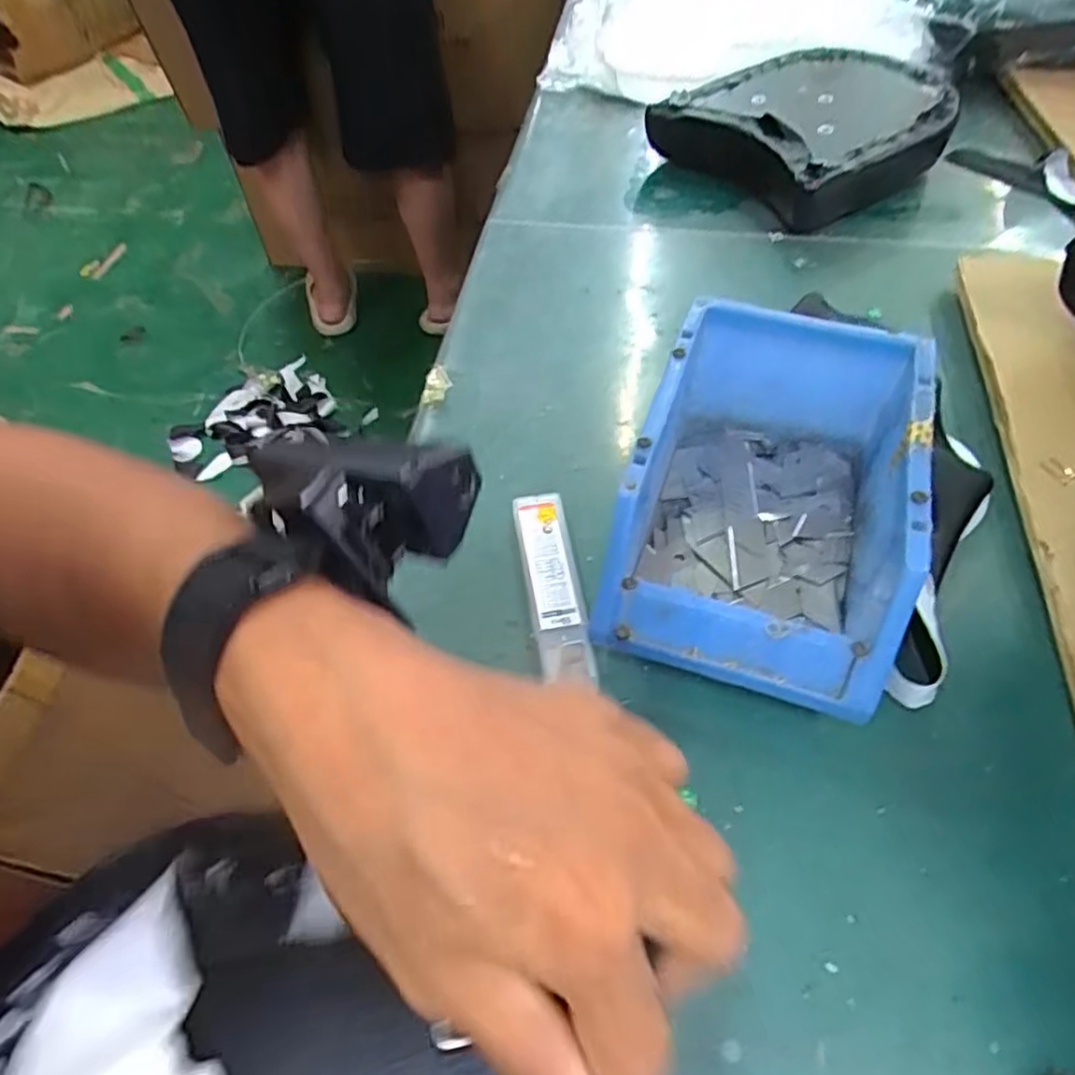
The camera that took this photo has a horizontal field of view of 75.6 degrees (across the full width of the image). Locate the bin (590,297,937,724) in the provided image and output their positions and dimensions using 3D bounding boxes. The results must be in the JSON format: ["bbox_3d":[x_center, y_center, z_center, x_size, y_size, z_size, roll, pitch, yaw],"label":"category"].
[{"bbox_3d":[0.105,-0.018,0.320,0.113,0.075,0.174,15,56,13],"label":"bin"}]

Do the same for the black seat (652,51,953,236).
[{"bbox_3d":[0.228,-0.334,0.559,0.212,0.044,0.168,-29,57,-15],"label":"black seat"}]

